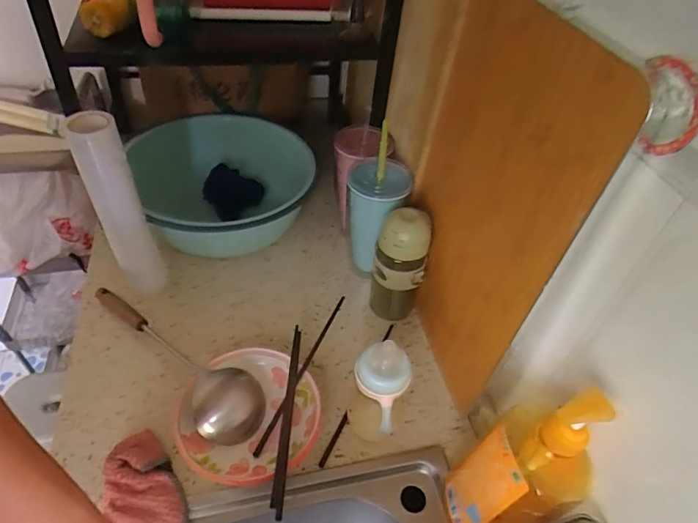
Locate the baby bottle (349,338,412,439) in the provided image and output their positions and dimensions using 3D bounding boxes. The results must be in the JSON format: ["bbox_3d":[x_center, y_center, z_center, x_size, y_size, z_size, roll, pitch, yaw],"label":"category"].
[{"bbox_3d":[0.032,0.167,0.568,0.065,0.177,0.068,17,48,10],"label":"baby bottle"}]

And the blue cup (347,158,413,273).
[{"bbox_3d":[0.038,-0.062,0.760,0.087,0.218,0.085,3,47,-3],"label":"blue cup"}]

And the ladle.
[{"bbox_3d":[-0.245,0.123,0.662,0.339,0.059,0.096,38,54,26],"label":"ladle"}]

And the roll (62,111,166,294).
[{"bbox_3d":[-0.314,-0.056,0.652,0.060,0.304,0.045,-22,53,-24],"label":"roll"}]

